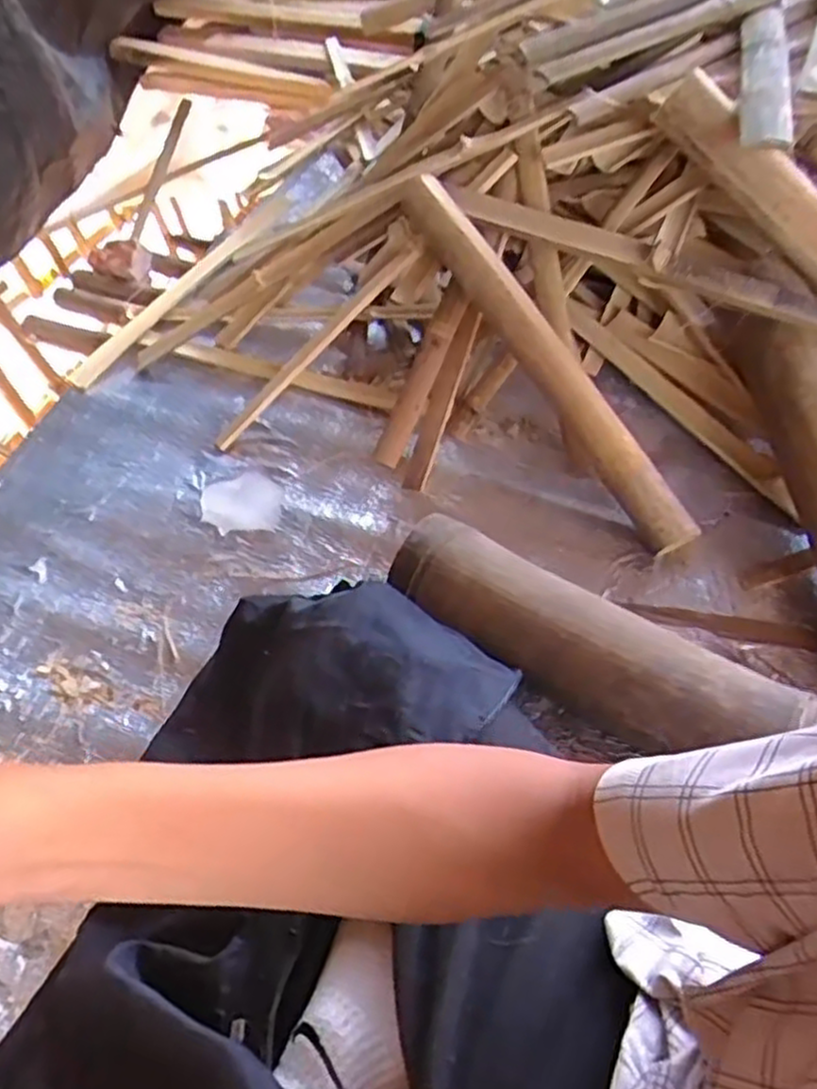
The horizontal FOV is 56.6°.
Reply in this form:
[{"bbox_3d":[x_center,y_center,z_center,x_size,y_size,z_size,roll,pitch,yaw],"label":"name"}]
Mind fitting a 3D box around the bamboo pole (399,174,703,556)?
[{"bbox_3d":[0.149,-0.218,0.859,0.051,0.061,0.528,-29,76,-18],"label":"bamboo pole"}]

